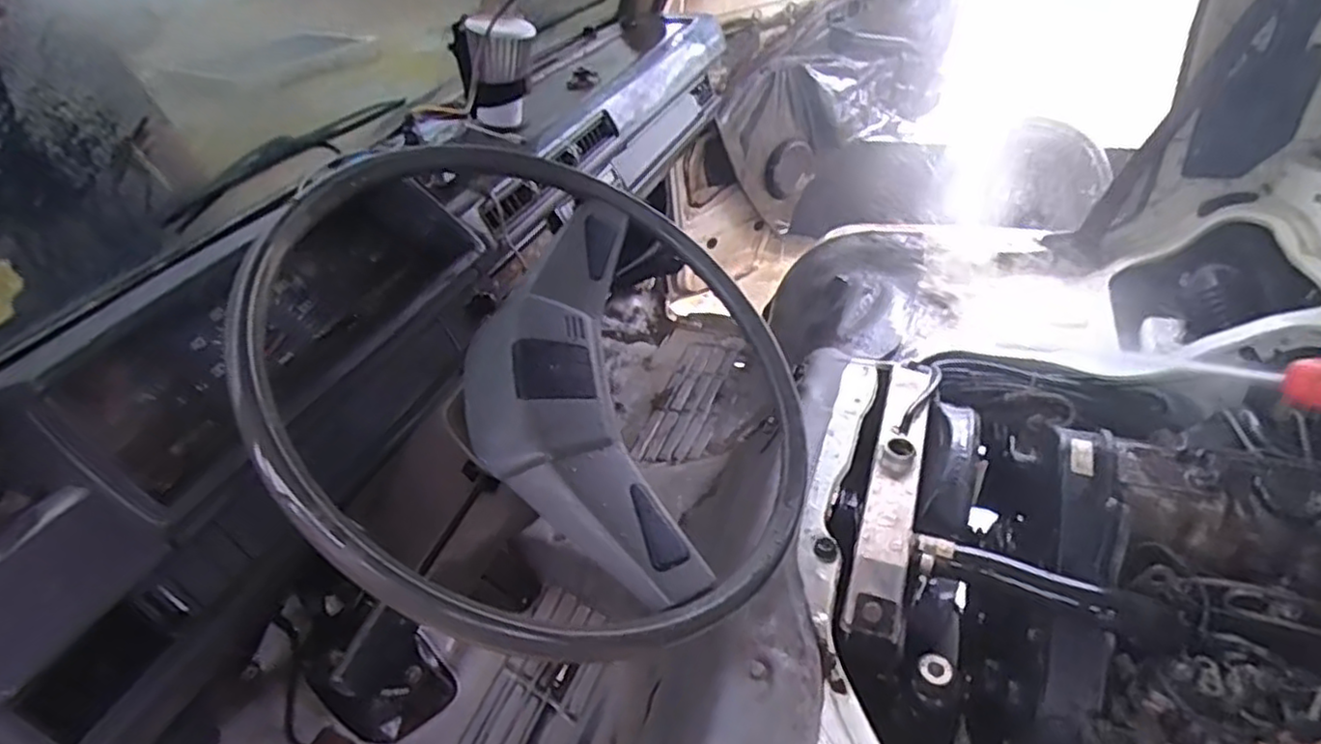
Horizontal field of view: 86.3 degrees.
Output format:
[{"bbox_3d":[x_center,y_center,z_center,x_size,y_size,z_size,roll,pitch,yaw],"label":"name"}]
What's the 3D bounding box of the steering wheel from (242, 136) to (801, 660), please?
[{"bbox_3d":[-0.068,0.021,0.492,0.374,0.081,0.344,15,50,-19],"label":"steering wheel"}]

